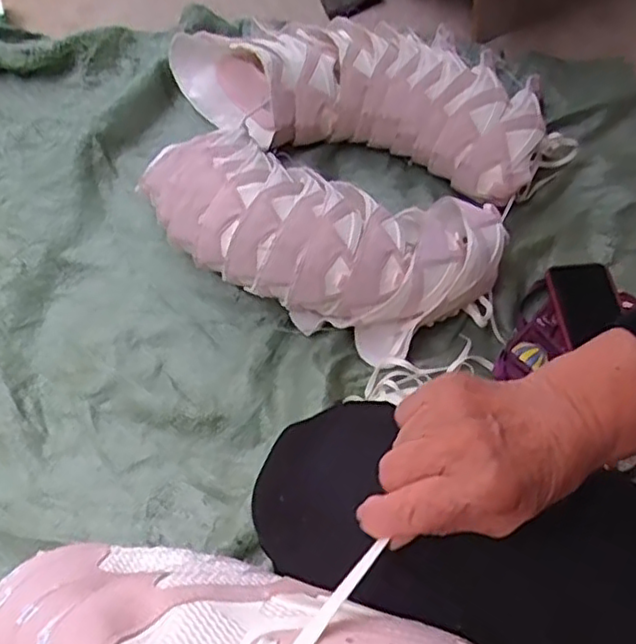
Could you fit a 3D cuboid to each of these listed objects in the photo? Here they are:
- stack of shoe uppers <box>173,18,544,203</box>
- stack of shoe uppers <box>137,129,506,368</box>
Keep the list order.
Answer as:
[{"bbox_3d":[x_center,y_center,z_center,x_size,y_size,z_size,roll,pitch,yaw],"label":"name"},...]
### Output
[{"bbox_3d":[0.059,-0.338,0.967,0.544,0.132,0.216,18,63,12],"label":"stack of shoe uppers"},{"bbox_3d":[0.004,-0.117,0.847,0.429,0.142,0.214,24,65,15],"label":"stack of shoe uppers"}]

